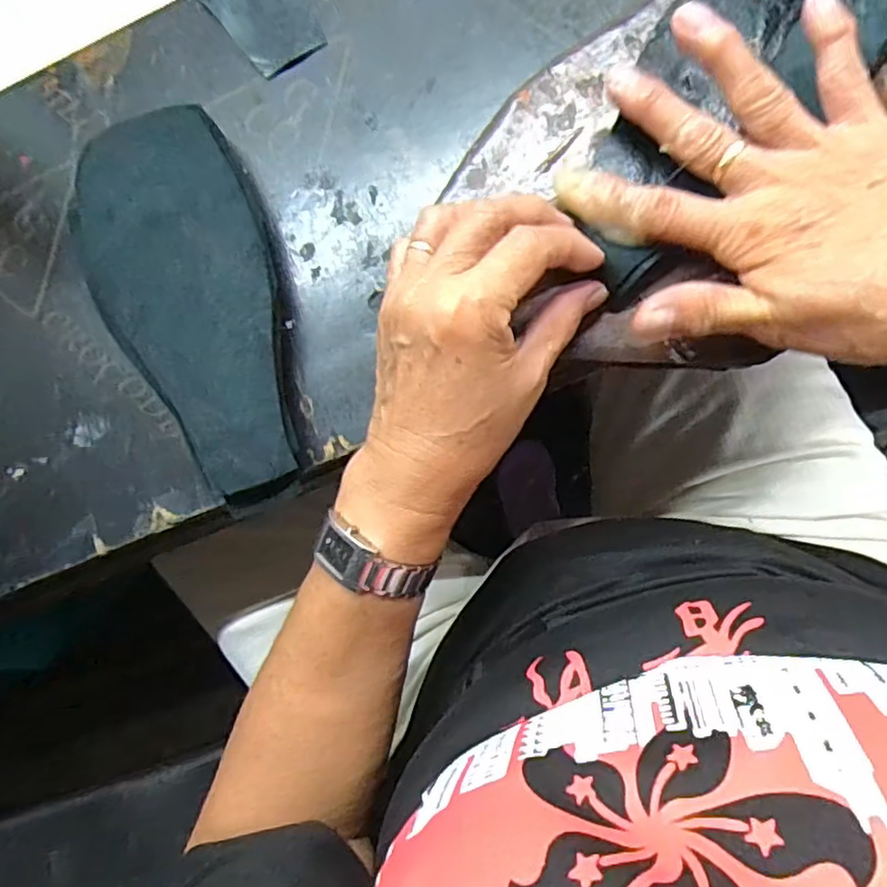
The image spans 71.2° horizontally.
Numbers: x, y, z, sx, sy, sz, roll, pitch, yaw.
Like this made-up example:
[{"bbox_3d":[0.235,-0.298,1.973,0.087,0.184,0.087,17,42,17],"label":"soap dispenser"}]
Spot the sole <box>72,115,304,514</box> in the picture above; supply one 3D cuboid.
[{"bbox_3d":[-0.127,-0.066,0.315,0.093,0.027,0.194,-15,85,5],"label":"sole"}]

